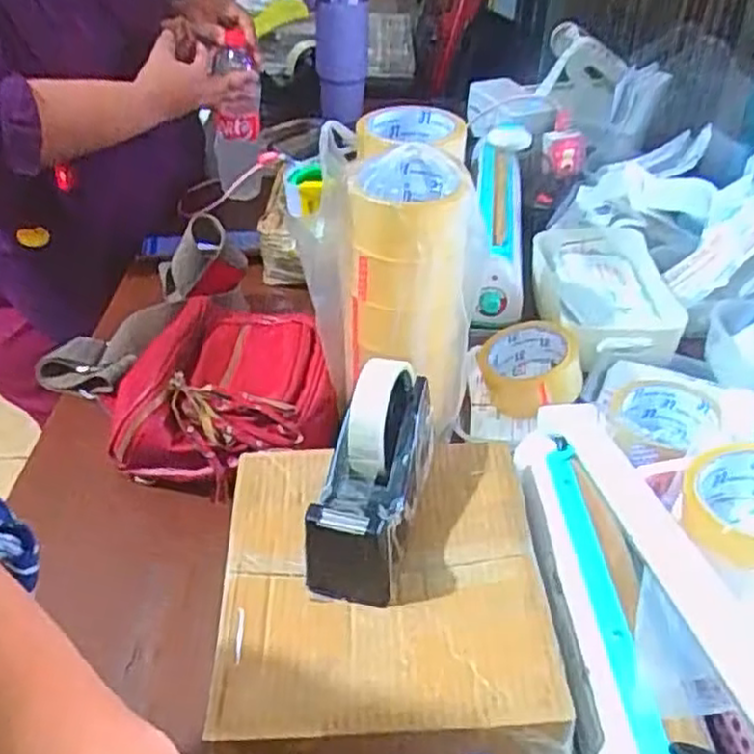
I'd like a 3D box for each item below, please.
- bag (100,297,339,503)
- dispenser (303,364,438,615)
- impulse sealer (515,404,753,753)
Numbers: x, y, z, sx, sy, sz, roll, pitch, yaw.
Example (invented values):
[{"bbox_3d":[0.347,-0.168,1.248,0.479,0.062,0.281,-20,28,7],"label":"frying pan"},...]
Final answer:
[{"bbox_3d":[-0.133,0.011,0.697,0.192,0.090,0.193,7,41,11],"label":"bag"},{"bbox_3d":[-0.004,0.068,0.514,0.063,0.110,0.148,7,41,11],"label":"dispenser"},{"bbox_3d":[0.174,0.153,0.455,0.097,0.152,0.391,-4,40,-2],"label":"impulse sealer"}]

